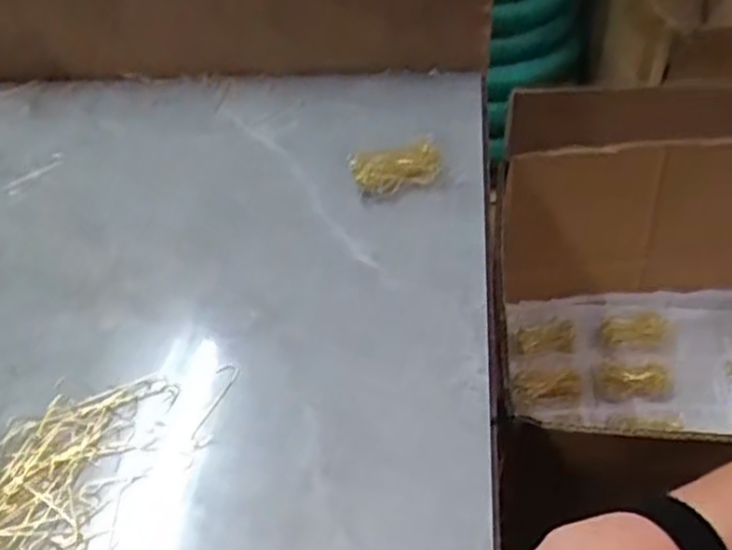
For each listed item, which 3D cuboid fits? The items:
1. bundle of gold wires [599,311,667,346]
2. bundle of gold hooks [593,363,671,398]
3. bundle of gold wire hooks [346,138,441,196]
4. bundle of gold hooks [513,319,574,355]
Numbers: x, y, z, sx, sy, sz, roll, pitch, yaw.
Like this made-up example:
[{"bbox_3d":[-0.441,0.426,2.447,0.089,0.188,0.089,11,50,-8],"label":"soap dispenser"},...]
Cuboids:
[{"bbox_3d":[0.302,0.060,0.837,0.075,0.004,0.037,-5,58,1],"label":"bundle of gold wires"},{"bbox_3d":[0.287,0.109,0.797,0.079,0.016,0.046,0,43,7],"label":"bundle of gold hooks"},{"bbox_3d":[0.023,-0.091,0.597,0.073,0.025,0.045,-8,42,-3],"label":"bundle of gold wire hooks"},{"bbox_3d":[0.204,0.070,0.843,0.065,0.006,0.037,-3,78,7],"label":"bundle of gold hooks"}]

